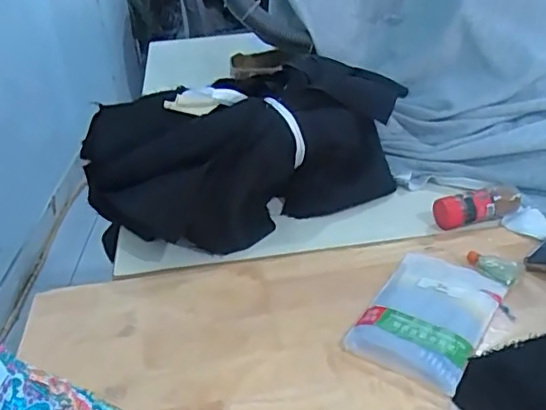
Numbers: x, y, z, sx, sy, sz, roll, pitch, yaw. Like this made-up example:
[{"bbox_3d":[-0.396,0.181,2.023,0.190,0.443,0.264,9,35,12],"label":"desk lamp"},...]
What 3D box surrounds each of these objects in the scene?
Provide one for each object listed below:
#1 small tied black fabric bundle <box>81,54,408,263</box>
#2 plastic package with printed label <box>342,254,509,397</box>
[{"bbox_3d":[-0.036,-0.081,0.795,0.393,0.166,0.288,2,31,8],"label":"small tied black fabric bundle"},{"bbox_3d":[0.162,0.111,0.587,0.112,0.020,0.177,17,36,30],"label":"plastic package with printed label"}]

